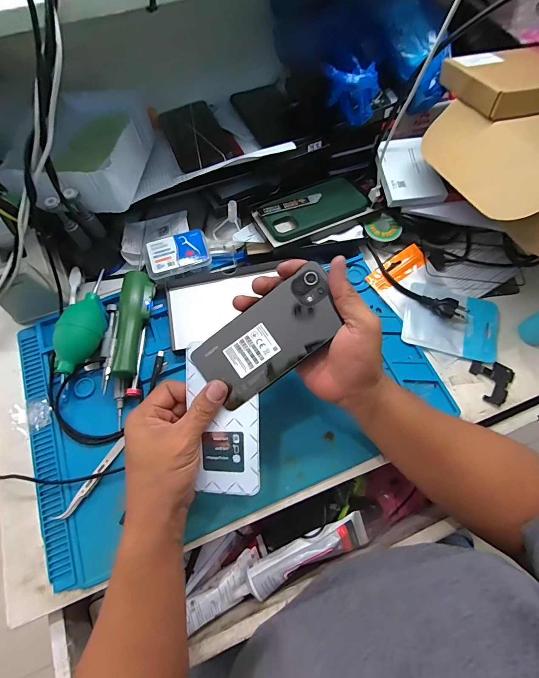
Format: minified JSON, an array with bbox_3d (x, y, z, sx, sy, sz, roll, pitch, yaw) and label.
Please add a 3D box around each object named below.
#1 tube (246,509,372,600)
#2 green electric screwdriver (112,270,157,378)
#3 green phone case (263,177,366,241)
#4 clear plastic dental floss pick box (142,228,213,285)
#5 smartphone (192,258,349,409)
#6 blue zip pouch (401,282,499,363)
[{"bbox_3d":[0.046,0.250,0.382,0.145,0.030,0.039,-22,69,-9],"label":"tube"},{"bbox_3d":[-0.171,-0.020,0.416,0.035,0.027,0.135,0,69,0],"label":"green electric screwdriver"},{"bbox_3d":[0.064,-0.191,0.479,0.148,0.013,0.078,-23,70,-9],"label":"green phone case"},{"bbox_3d":[-0.124,-0.112,0.448,0.085,0.023,0.055,-19,70,-7],"label":"clear plastic dental floss pick box"},{"bbox_3d":[0.002,-0.002,0.324,0.149,0.004,0.072,-37,83,3],"label":"smartphone"},{"bbox_3d":[0.242,-0.024,0.437,0.119,0.007,0.090,13,69,5],"label":"blue zip pouch"}]

